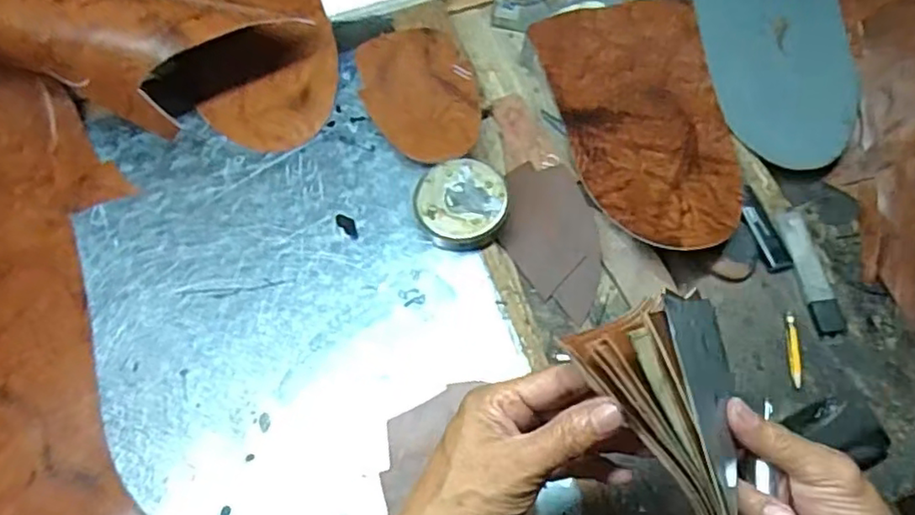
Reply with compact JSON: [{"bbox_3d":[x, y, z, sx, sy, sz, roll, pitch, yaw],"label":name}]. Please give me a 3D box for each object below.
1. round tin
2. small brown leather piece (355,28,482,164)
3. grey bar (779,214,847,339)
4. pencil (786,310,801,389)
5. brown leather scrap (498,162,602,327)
[{"bbox_3d":[0.002,-0.044,0.535,0.075,0.031,0.076,0,68,-1],"label":"round tin"},{"bbox_3d":[-0.035,-0.154,0.591,0.103,0.022,0.152,-8,69,-4],"label":"small brown leather piece"},{"bbox_3d":[0.300,0.010,0.538,0.028,0.006,0.115,-7,69,-4],"label":"grey bar"},{"bbox_3d":[0.271,0.073,0.510,0.009,0.004,0.062,8,66,1],"label":"pencil"},{"bbox_3d":[0.082,-0.017,0.551,0.079,0.014,0.143,-3,68,-2],"label":"brown leather scrap"}]

